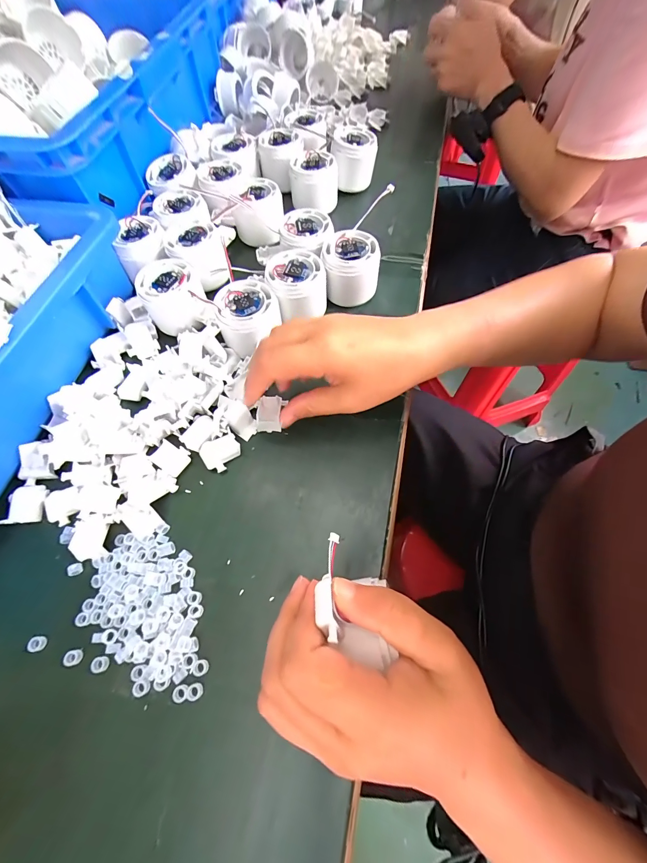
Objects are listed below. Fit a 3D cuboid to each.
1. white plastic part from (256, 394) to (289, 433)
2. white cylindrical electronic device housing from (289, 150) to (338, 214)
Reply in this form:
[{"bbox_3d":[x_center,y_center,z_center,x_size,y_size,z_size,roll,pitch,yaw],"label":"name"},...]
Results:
[{"bbox_3d":[-0.047,-0.017,0.297,0.023,0.008,0.033,6,64,1],"label":"white plastic part"},{"bbox_3d":[-0.012,-0.313,0.419,0.059,0.048,0.065,2,64,-1],"label":"white cylindrical electronic device housing"}]

